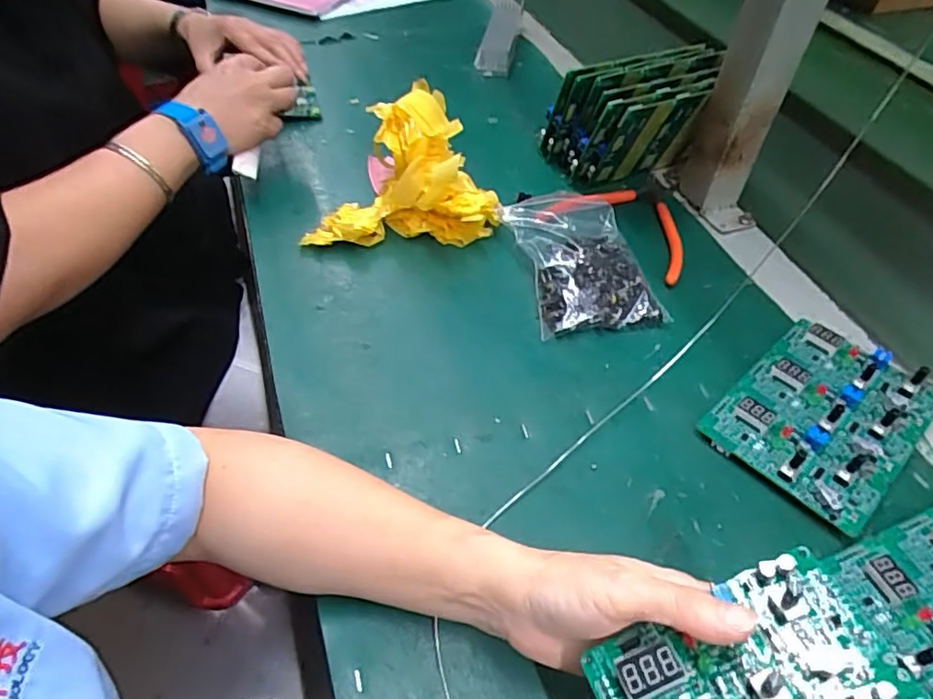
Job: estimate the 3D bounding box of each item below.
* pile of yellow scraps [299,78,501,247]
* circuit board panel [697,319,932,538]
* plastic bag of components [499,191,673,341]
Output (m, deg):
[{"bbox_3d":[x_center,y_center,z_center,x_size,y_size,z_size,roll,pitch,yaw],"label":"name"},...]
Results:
[{"bbox_3d":[-0.058,-0.150,0.509,0.165,0.110,0.087,-4,49,-5],"label":"pile of yellow scraps"},{"bbox_3d":[0.241,0.043,0.405,0.142,0.020,0.106,-34,58,-28],"label":"circuit board panel"},{"bbox_3d":[0.092,-0.075,0.497,0.097,0.032,0.146,-9,50,-10],"label":"plastic bag of components"}]

